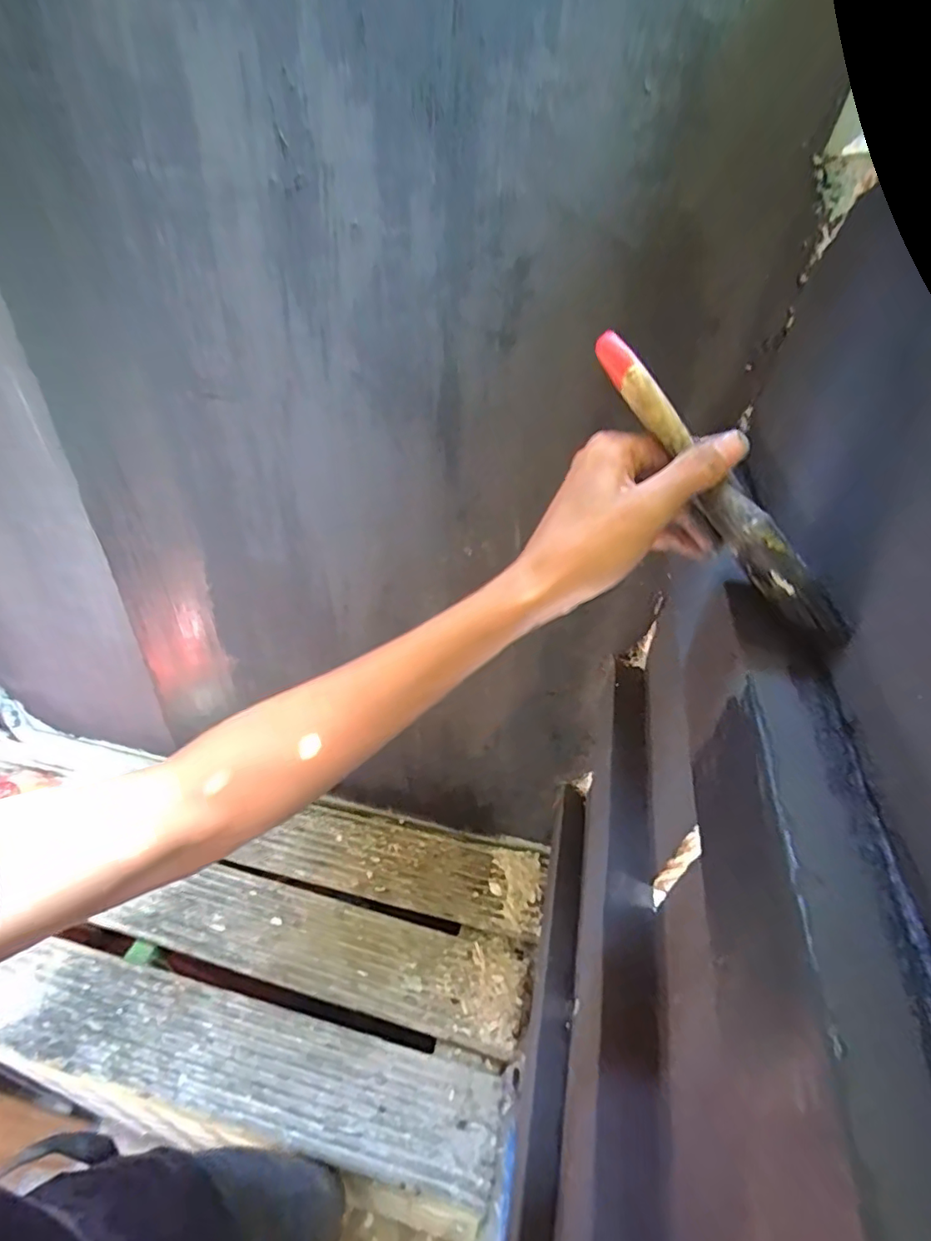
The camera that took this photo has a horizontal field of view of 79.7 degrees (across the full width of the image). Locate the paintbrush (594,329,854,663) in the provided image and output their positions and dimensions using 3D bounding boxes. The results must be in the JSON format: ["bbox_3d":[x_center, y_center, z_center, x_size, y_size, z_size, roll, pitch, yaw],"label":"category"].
[{"bbox_3d":[0.127,-0.066,0.286,0.016,0.029,0.196,-27,79,-34],"label":"paintbrush"}]

